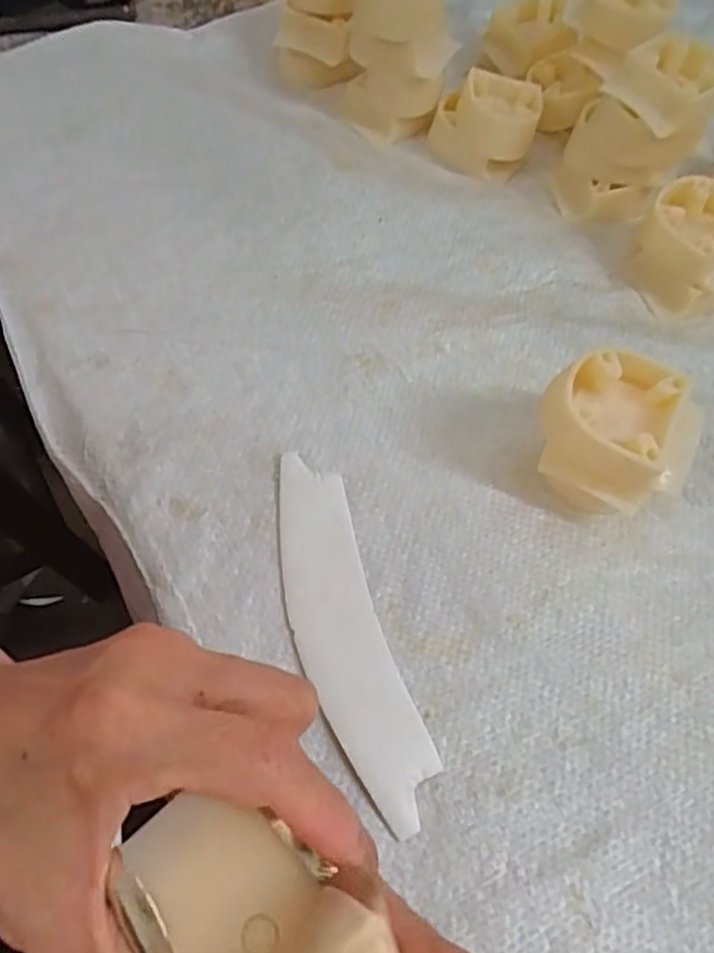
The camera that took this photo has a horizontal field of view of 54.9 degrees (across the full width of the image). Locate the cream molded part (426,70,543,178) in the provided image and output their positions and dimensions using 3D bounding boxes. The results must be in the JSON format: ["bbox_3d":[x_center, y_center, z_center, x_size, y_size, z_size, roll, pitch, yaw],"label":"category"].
[{"bbox_3d":[0.076,-0.211,0.412,0.060,0.035,0.050,13,60,5],"label":"cream molded part"}]

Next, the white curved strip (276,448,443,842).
[{"bbox_3d":[-0.007,0.059,0.278,0.037,0.006,0.153,-14,62,-11],"label":"white curved strip"}]

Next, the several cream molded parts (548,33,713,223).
[{"bbox_3d":[0.155,-0.192,0.383,0.068,0.073,0.057,-7,61,-7],"label":"several cream molded parts"}]

